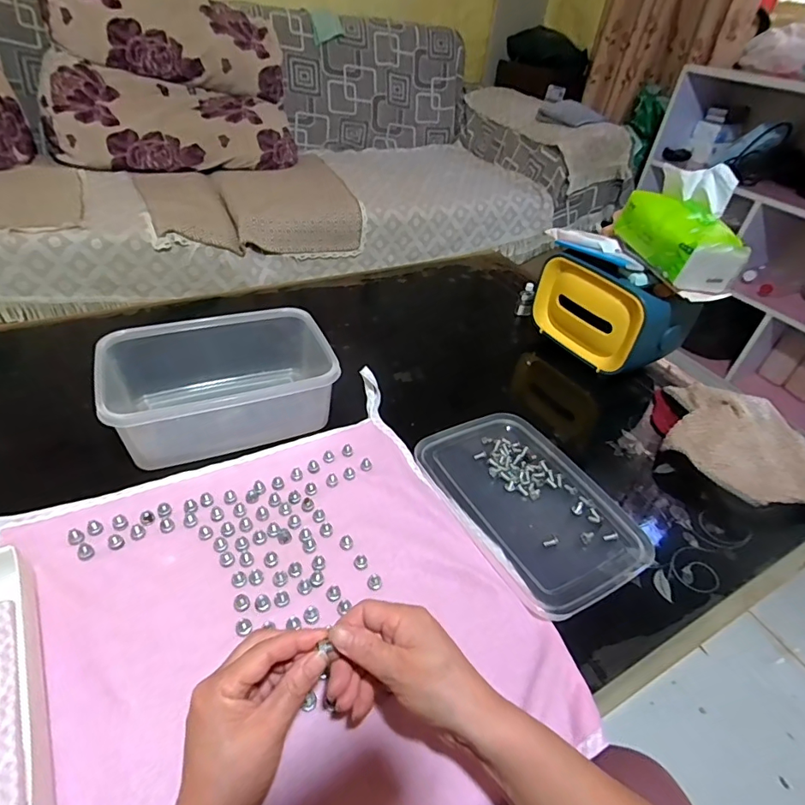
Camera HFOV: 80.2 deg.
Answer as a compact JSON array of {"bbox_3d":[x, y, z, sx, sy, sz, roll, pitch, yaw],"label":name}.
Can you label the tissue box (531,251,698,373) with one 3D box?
[{"bbox_3d":[0.287,-0.129,0.682,0.086,0.127,0.206,-25,50,-31],"label":"tissue box"}]

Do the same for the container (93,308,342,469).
[{"bbox_3d":[-0.204,-0.027,0.550,0.234,0.082,0.147,-12,44,-20],"label":"container"}]

